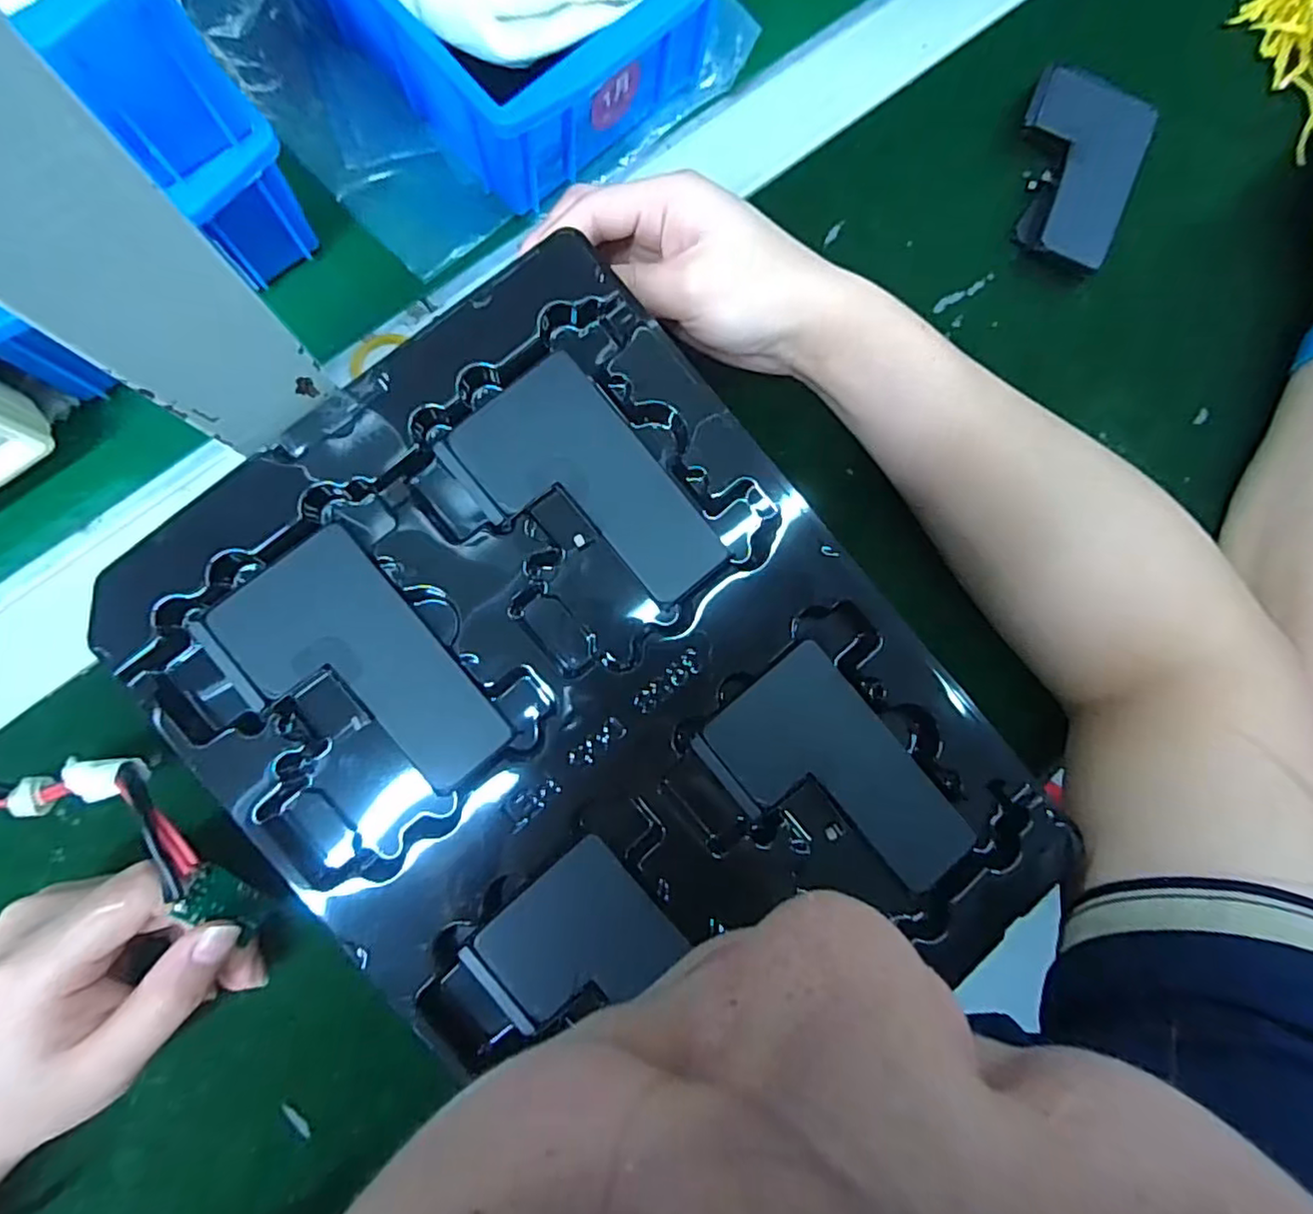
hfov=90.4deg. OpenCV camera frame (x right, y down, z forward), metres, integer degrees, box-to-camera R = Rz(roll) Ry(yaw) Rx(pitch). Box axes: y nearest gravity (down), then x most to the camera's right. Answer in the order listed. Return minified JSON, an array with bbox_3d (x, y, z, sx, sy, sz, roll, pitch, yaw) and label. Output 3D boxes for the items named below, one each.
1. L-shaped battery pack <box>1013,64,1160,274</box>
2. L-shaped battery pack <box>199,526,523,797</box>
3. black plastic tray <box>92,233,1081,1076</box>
[{"bbox_3d":[0.206,-0.214,0.325,0.063,0.019,0.097,22,83,-1],"label":"L-shaped battery pack"},{"bbox_3d":[-0.100,0.025,0.219,0.057,0.009,0.095,-41,89,-8],"label":"L-shaped battery pack"},{"bbox_3d":[-0.015,0.039,0.223,0.208,0.019,0.281,-41,88,-7],"label":"black plastic tray"}]

